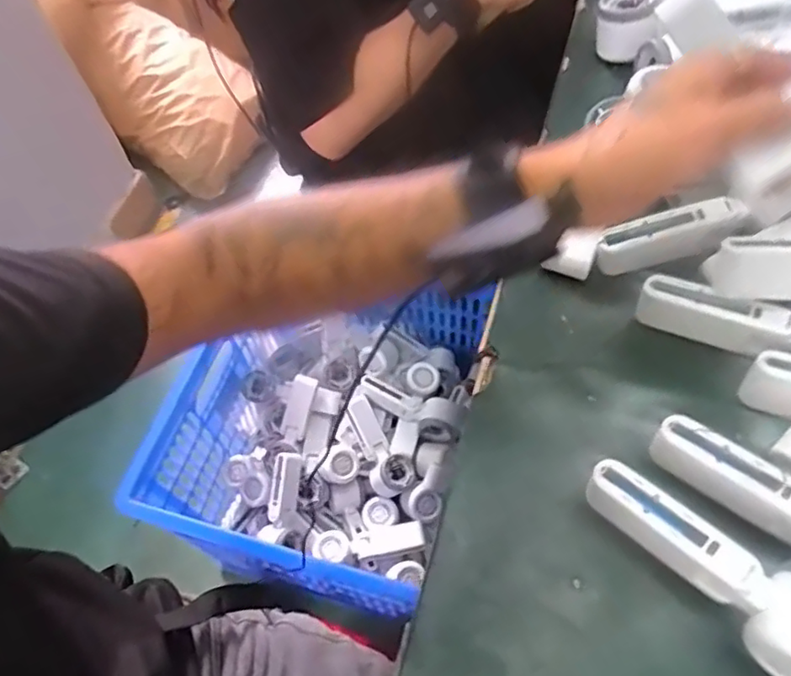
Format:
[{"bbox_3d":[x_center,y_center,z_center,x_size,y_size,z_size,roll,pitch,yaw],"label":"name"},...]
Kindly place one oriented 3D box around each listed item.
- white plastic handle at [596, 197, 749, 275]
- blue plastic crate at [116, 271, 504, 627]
[{"bbox_3d":[0.216,-0.082,0.475,0.108,0.041,0.023,-17,55,18],"label":"white plastic handle"},{"bbox_3d":[-0.124,0.138,0.928,0.346,0.262,0.468,9,59,10],"label":"blue plastic crate"}]

